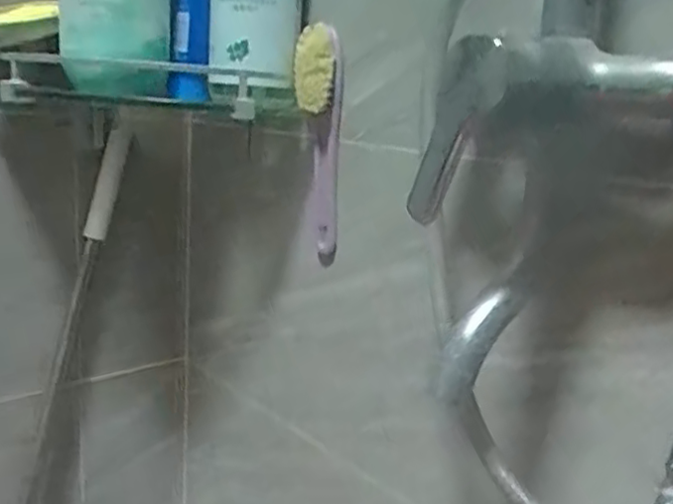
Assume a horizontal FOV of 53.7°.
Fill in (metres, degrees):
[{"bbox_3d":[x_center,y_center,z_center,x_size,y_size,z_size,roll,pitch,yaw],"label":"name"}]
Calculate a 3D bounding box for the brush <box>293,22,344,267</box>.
[{"bbox_3d":[-0.018,-0.102,0.628,0.050,0.209,0.040,5,13,5],"label":"brush"}]

